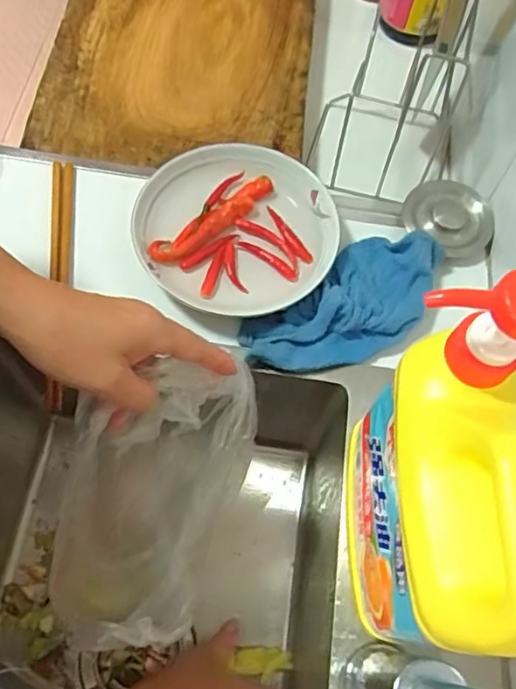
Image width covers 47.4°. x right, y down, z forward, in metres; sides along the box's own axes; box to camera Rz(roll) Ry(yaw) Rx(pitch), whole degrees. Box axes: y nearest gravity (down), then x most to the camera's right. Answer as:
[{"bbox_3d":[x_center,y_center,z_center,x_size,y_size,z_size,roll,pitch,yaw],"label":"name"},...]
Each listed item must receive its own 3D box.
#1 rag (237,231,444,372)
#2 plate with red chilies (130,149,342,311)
[{"bbox_3d":[0.078,-0.032,0.499,0.178,0.034,0.087,-36,71,-18],"label":"rag"},{"bbox_3d":[-0.018,-0.101,0.519,0.173,0.027,0.165,1,64,-2],"label":"plate with red chilies"}]

